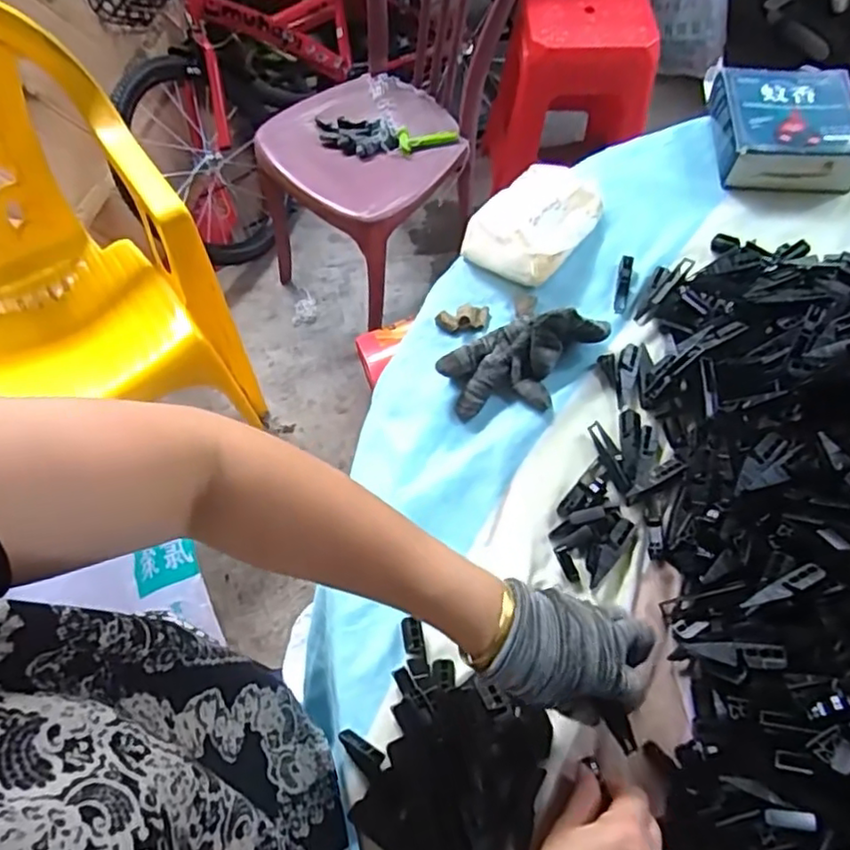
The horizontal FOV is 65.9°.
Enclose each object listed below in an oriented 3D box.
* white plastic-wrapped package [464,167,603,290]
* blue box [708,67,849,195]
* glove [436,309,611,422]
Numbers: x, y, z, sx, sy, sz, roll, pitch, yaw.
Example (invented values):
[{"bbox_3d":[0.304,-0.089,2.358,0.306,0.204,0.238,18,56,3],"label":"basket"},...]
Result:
[{"bbox_3d":[0.115,-0.215,0.686,0.107,0.035,0.147,38,69,19],"label":"white plastic-wrapped package"},{"bbox_3d":[0.406,-0.337,0.741,0.145,0.045,0.154,4,62,4],"label":"blue box"},{"bbox_3d":[0.094,-0.061,0.607,0.163,0.039,0.088,-8,62,-2],"label":"glove"}]

